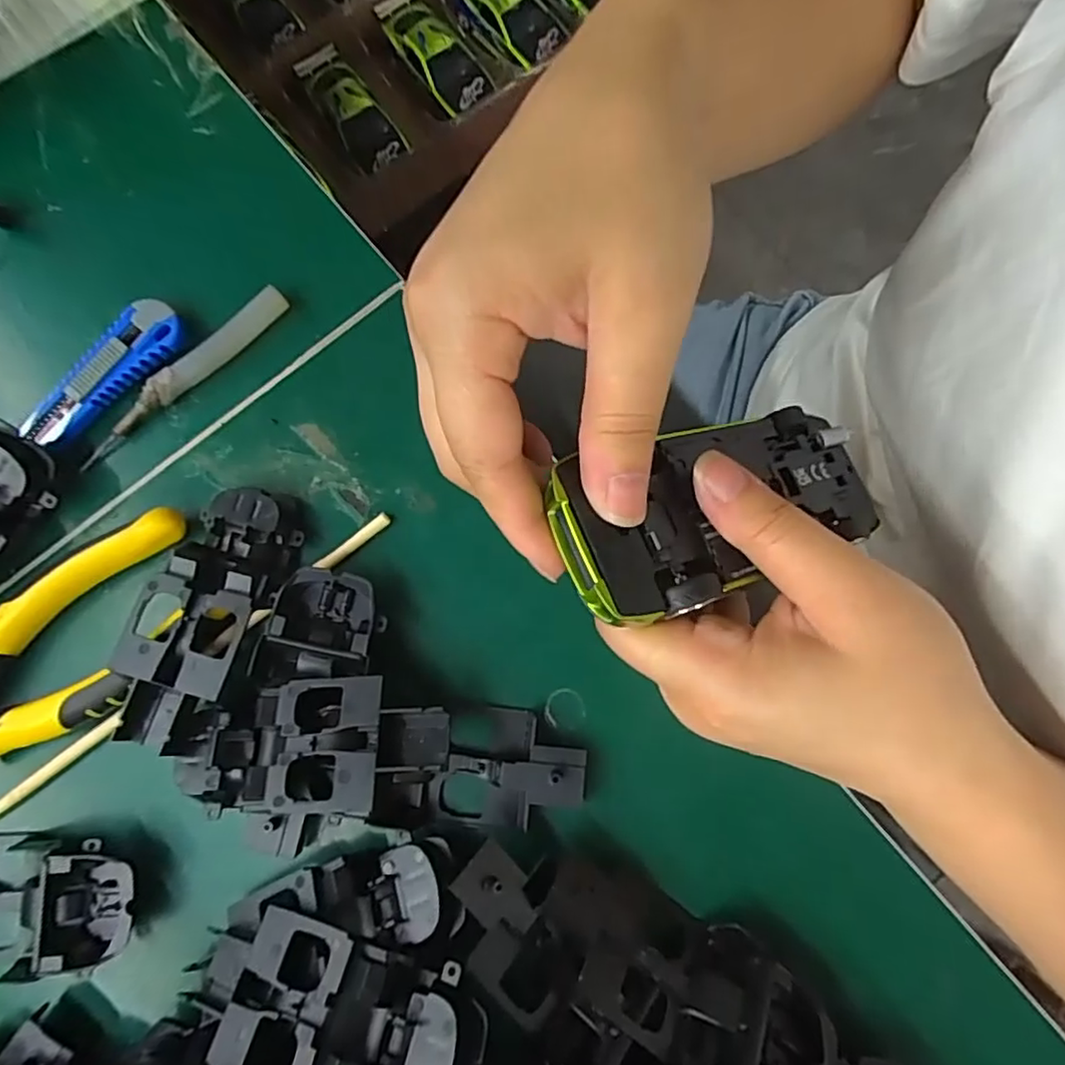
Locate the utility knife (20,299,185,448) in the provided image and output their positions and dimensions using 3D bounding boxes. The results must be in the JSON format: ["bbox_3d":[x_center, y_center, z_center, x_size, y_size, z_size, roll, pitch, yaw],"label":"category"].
[{"bbox_3d":[-0.179,-0.066,0.262,0.023,0.012,0.076,44,83,7],"label":"utility knife"}]

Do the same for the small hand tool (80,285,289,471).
[{"bbox_3d":[-0.146,-0.065,0.262,0.106,0.010,0.010,-42,82,-7],"label":"small hand tool"}]

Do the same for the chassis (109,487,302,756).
[{"bbox_3d":[-0.123,0.031,0.237,0.042,0.027,0.097,18,80,3],"label":"chassis"}]

